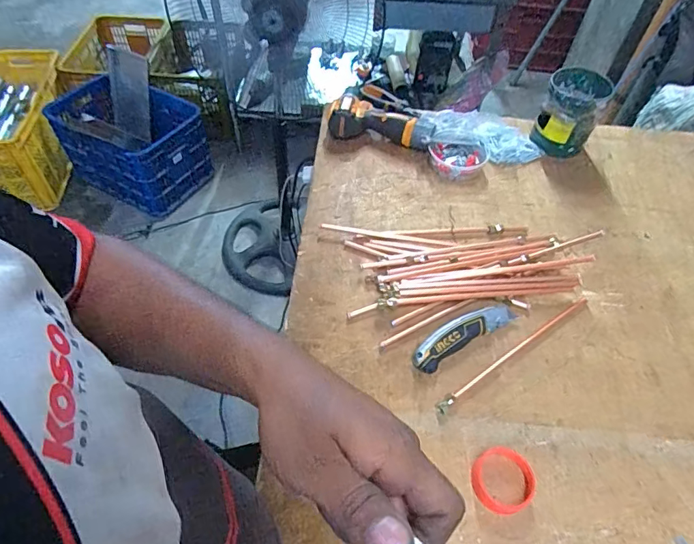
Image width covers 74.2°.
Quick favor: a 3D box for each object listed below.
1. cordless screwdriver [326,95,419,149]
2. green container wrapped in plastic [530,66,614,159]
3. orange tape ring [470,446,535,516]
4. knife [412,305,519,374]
[{"bbox_3d":[0.051,-0.305,0.906,0.173,0.045,0.088,11,53,5],"label":"cordless screwdriver"},{"bbox_3d":[0.431,-0.309,0.894,0.105,0.123,0.110,22,55,13],"label":"green container wrapped in plastic"},{"bbox_3d":[0.178,0.239,0.528,0.064,0.027,0.069,2,53,-2],"label":"orange tape ring"},{"bbox_3d":[0.163,0.085,0.642,0.170,0.023,0.041,-26,59,-21],"label":"knife"}]

